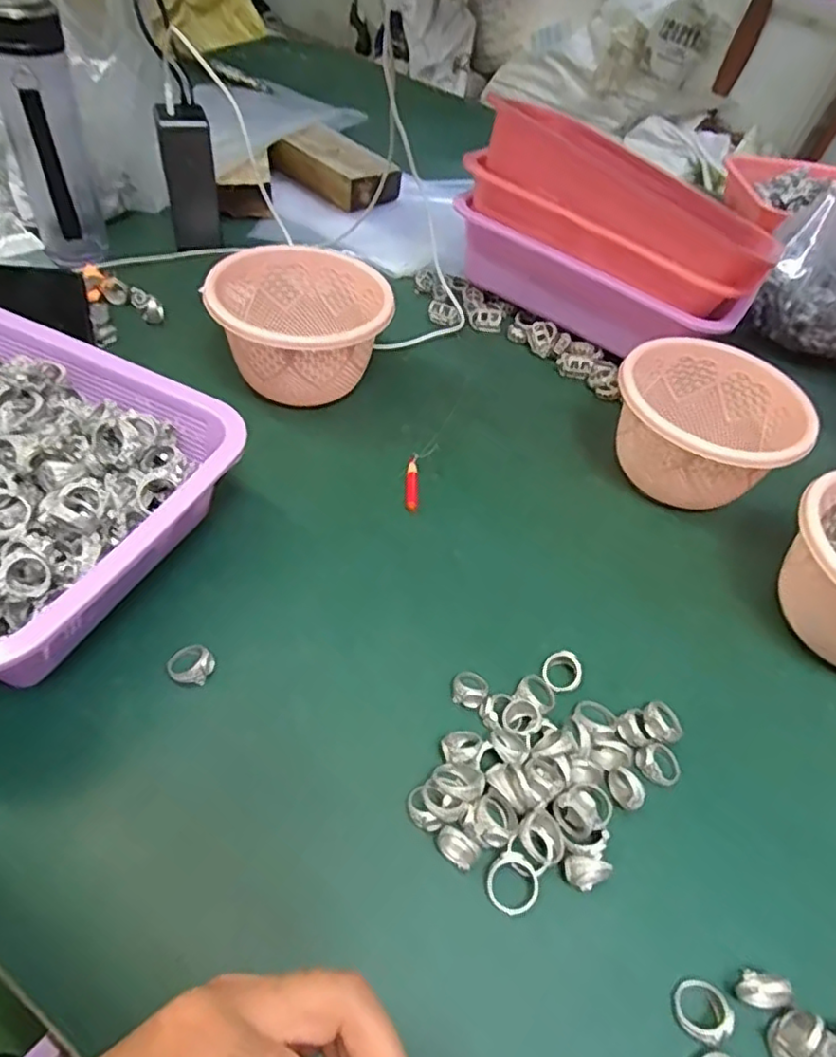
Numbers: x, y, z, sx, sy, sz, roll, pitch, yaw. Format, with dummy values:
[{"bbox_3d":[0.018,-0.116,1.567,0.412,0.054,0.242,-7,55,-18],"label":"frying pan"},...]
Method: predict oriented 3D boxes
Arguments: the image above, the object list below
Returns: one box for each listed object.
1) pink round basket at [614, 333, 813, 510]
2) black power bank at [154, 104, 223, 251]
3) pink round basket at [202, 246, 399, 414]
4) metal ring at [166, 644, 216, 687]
[{"bbox_3d":[0.232,-0.086,0.515,0.139,0.073,0.133,4,50,-5],"label":"pink round basket"},{"bbox_3d":[-0.240,-0.366,0.664,0.055,0.130,0.027,-9,52,-15],"label":"black power bank"},{"bbox_3d":[-0.100,-0.169,0.547,0.137,0.095,0.138,4,50,-5],"label":"pink round basket"},{"bbox_3d":[-0.135,0.081,0.375,0.025,0.009,0.025,4,50,-5],"label":"metal ring"}]

